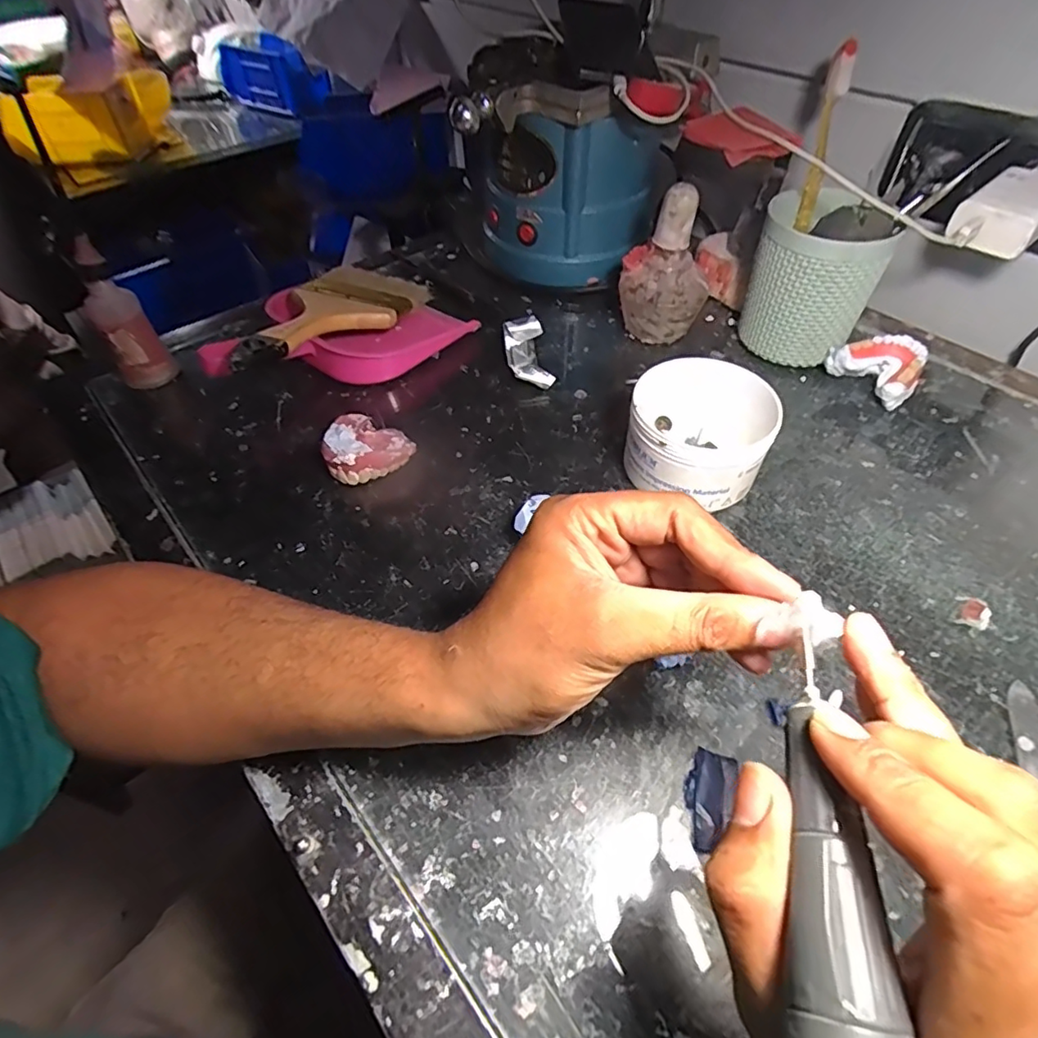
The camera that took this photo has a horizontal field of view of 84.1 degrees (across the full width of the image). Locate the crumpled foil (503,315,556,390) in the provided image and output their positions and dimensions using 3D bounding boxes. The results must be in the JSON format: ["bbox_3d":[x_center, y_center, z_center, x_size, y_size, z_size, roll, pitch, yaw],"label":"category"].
[{"bbox_3d":[0.008,-0.137,0.483,0.032,0.029,0.071,-10,51,-7],"label":"crumpled foil"}]

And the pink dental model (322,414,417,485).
[{"bbox_3d":[-0.112,-0.056,0.417,0.059,0.028,0.057,-1,51,1],"label":"pink dental model"}]

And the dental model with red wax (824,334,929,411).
[{"bbox_3d":[0.287,-0.119,0.457,0.053,0.035,0.064,-24,54,-17],"label":"dental model with red wax"}]

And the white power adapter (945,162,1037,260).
[{"bbox_3d":[0.360,-0.224,0.417,0.081,0.033,0.051,-33,57,-23],"label":"white power adapter"}]

